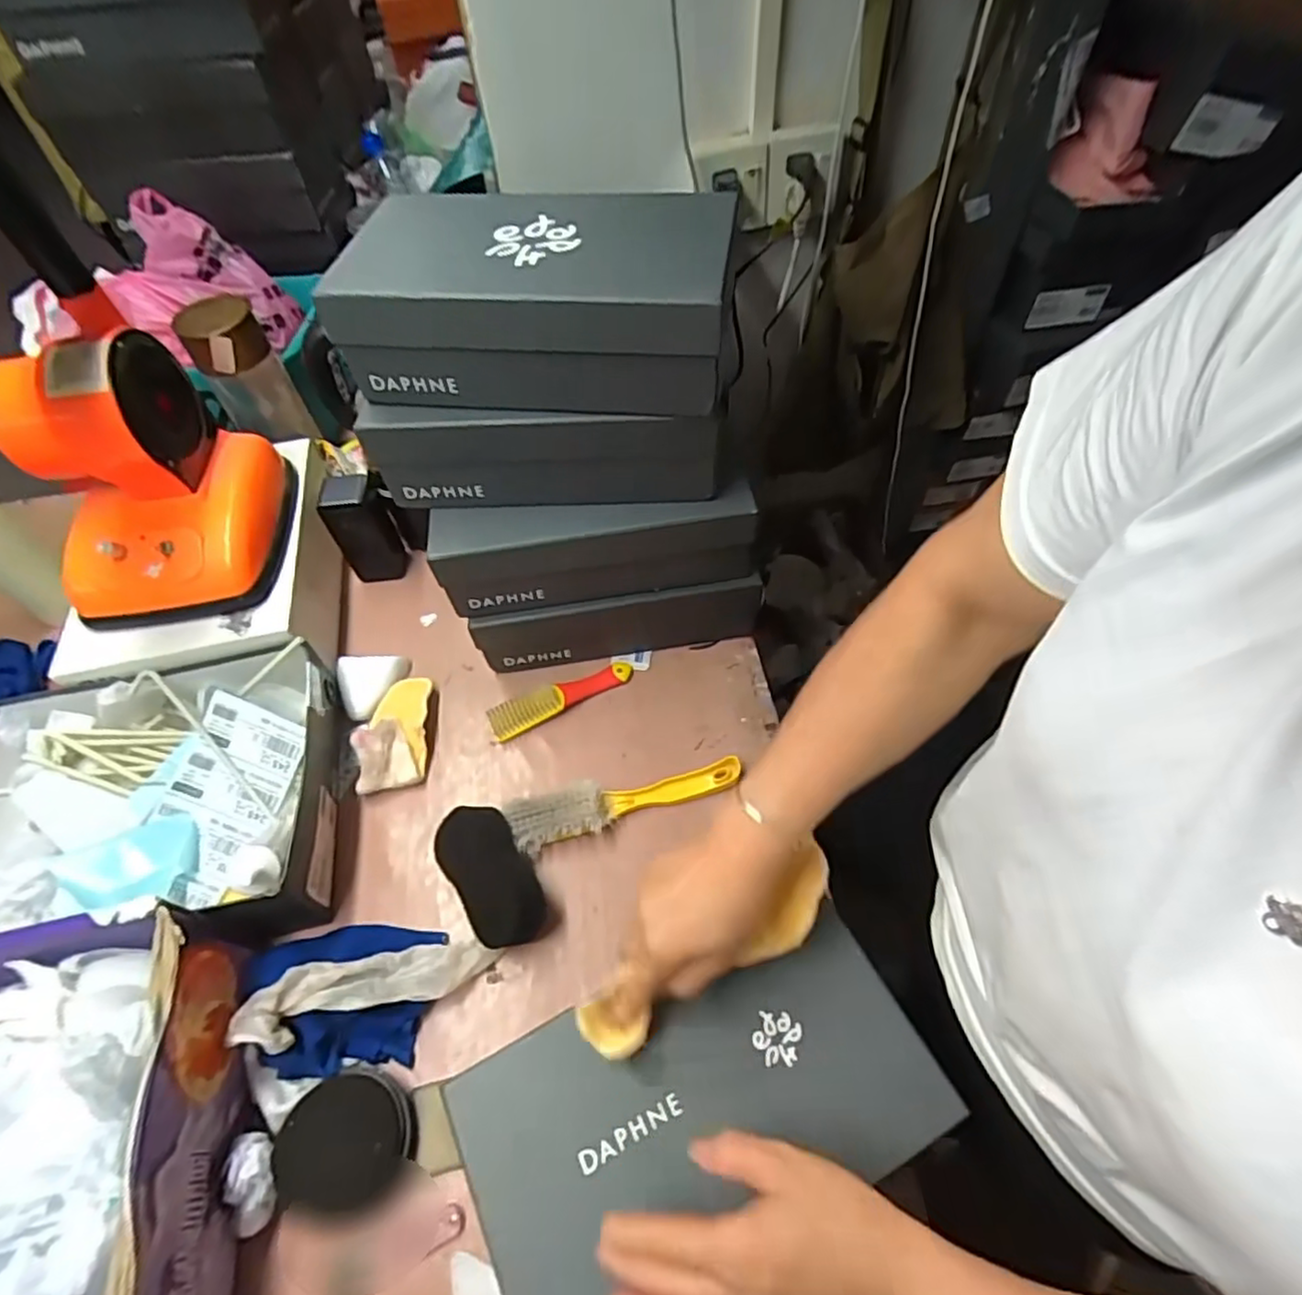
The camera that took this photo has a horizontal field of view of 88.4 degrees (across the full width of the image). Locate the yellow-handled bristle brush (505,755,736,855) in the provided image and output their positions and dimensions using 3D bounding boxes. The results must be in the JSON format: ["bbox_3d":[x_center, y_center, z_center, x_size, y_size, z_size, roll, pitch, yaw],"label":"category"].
[{"bbox_3d":[-0.023,0.142,0.639,0.219,0.033,0.047,-15,57,-7],"label":"yellow-handled bristle brush"}]

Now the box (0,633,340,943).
[{"bbox_3d":[-0.467,0.148,0.610,0.340,0.095,0.266,-12,56,-6],"label":"box"}]

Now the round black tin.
[{"bbox_3d":[-0.227,0.363,0.495,0.090,0.021,0.082,-1,56,2],"label":"round black tin"}]

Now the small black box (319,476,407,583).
[{"bbox_3d":[-0.333,-0.135,0.782,0.058,0.129,0.048,-11,56,-5],"label":"small black box"}]

